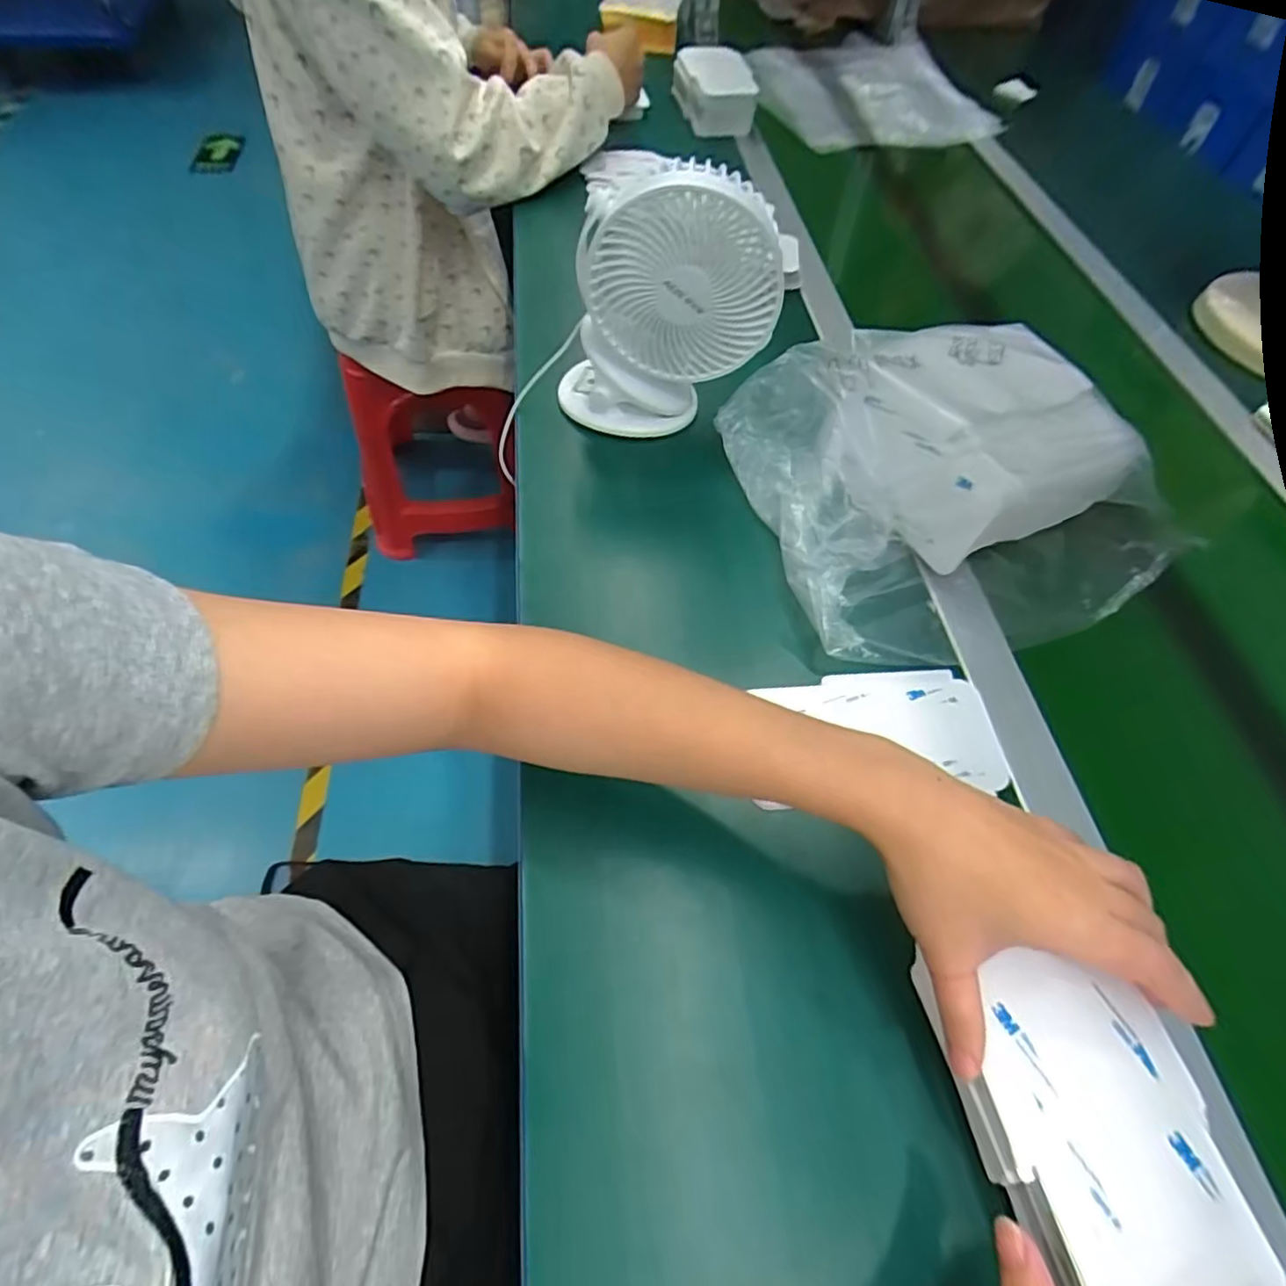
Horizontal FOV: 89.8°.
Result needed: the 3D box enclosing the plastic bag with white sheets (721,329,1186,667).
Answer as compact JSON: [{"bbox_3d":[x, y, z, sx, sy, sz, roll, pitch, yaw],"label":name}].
[{"bbox_3d":[0.223,-0.122,0.465,0.263,0.101,0.237,-12,60,-12],"label":"plastic bag with white sheets"}]

